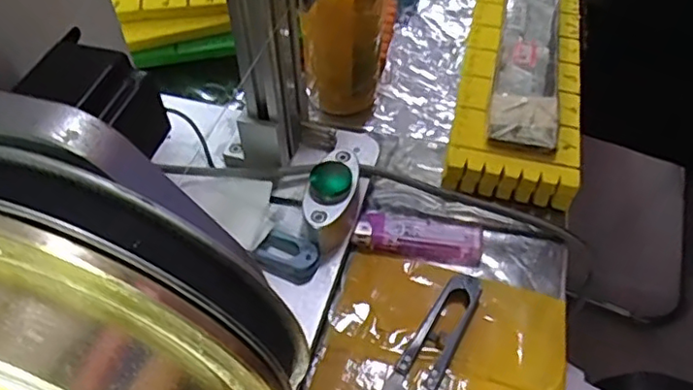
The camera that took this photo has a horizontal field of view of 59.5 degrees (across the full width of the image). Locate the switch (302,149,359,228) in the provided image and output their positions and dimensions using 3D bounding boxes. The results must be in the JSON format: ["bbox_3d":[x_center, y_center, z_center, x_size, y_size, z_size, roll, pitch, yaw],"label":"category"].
[{"bbox_3d":[-0.009,0.002,0.342,0.026,0.031,0.047,10,52,7],"label":"switch"}]

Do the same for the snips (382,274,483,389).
[{"bbox_3d":[0.043,0.082,0.316,0.023,0.005,0.103,26,55,17],"label":"snips"}]

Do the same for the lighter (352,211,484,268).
[{"bbox_3d":[0.043,0.024,0.361,0.074,0.009,0.022,9,52,4],"label":"lighter"}]

